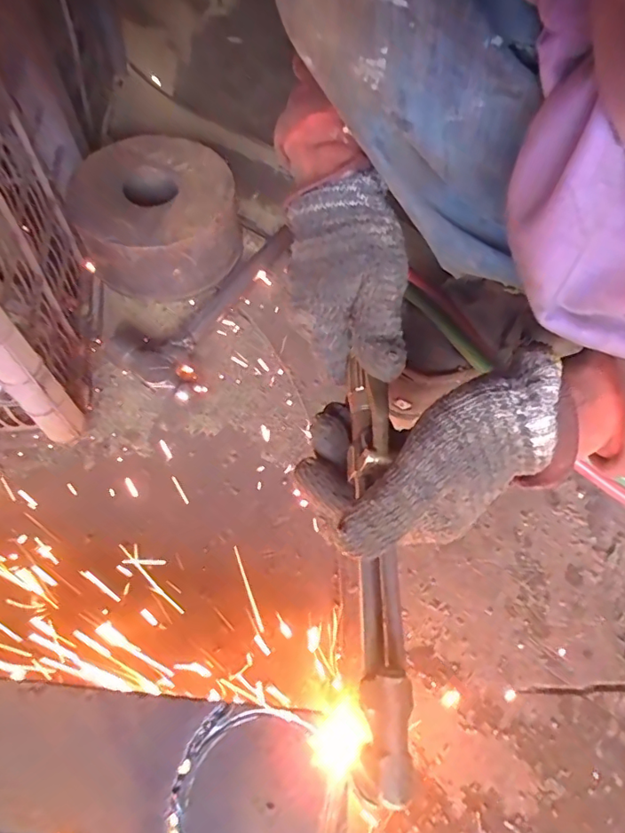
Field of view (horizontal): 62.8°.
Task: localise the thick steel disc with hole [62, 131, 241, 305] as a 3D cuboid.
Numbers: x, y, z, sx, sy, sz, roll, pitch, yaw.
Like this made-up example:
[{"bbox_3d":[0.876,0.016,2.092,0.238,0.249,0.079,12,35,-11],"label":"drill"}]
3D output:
[{"bbox_3d":[-0.177,-0.224,0.565,0.168,0.101,0.178,1,61,-1],"label":"thick steel disc with hole"}]

